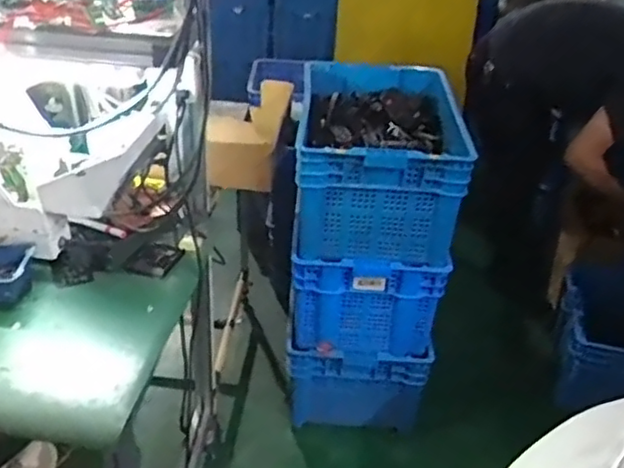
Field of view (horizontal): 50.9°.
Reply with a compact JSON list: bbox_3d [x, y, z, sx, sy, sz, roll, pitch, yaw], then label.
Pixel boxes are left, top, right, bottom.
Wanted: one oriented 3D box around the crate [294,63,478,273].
[{"bbox_3d":[0.172,-0.212,1.788,0.399,0.334,0.621,4,33,1],"label":"crate"}]

